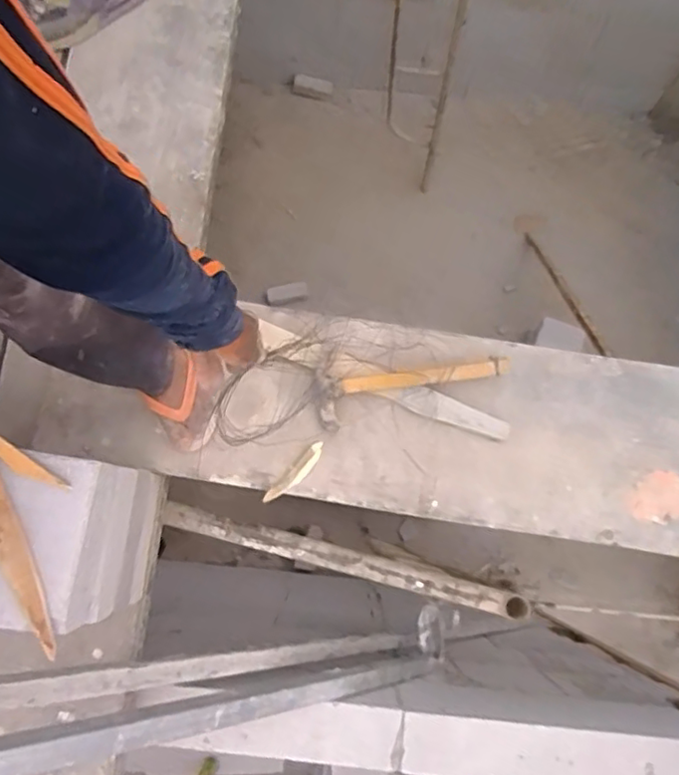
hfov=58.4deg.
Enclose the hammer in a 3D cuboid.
[{"bbox_3d":[0.117,0.001,0.936,0.301,0.040,0.085,-8,79,-1],"label":"hammer"}]

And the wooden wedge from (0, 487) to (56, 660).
[{"bbox_3d":[-0.385,0.169,0.691,0.043,0.009,0.279,-28,80,-5],"label":"wooden wedge"}]

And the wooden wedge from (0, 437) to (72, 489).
[{"bbox_3d":[-0.374,0.084,0.704,0.130,0.010,0.019,34,81,6],"label":"wooden wedge"}]

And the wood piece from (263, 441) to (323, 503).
[{"bbox_3d":[-0.069,0.136,0.945,0.026,0.012,0.122,43,82,8],"label":"wood piece"}]

